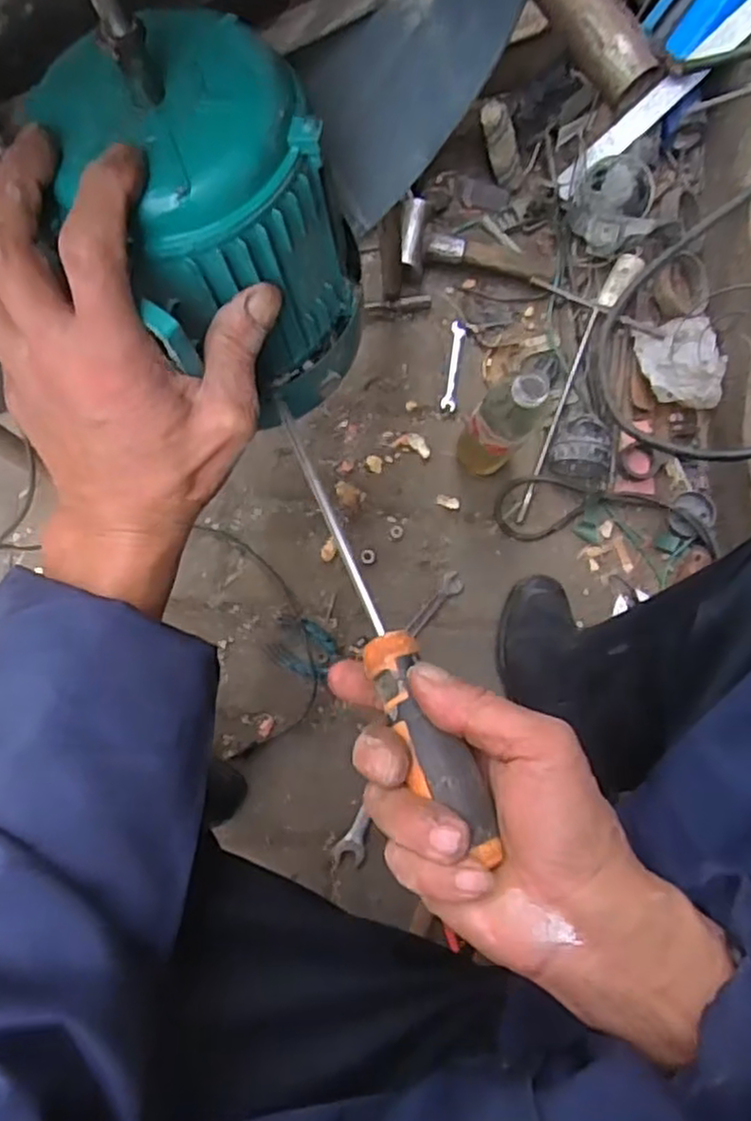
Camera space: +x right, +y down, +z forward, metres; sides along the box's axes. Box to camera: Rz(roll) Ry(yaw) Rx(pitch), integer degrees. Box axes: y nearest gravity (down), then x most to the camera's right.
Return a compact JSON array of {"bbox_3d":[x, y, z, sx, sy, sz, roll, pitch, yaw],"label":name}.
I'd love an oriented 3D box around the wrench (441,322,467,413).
[{"bbox_3d":[0.096,-0.239,0.913,0.017,0.006,0.115,10,81,-3],"label":"wrench"}]

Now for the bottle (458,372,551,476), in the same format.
[{"bbox_3d":[0.127,-0.137,0.788,0.053,0.211,0.054,1,81,-5],"label":"bottle"}]

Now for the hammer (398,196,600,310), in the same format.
[{"bbox_3d":[0.149,-0.366,0.913,0.250,0.032,0.078,18,80,-2],"label":"hammer"}]

